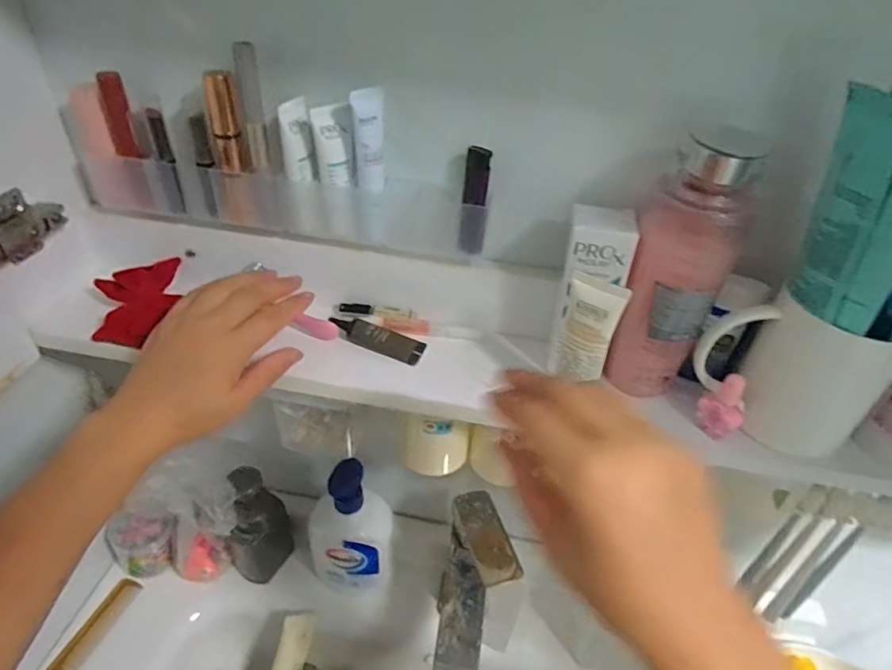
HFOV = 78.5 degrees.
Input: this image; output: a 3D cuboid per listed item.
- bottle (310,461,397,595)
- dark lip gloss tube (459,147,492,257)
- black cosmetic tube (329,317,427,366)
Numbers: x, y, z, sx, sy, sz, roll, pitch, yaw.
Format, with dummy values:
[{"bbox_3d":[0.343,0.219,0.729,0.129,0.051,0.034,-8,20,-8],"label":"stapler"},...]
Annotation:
[{"bbox_3d":[-0.102,0.206,0.581,0.087,0.179,0.050,2,38,-4],"label":"bottle"},{"bbox_3d":[0.021,-0.092,0.401,0.018,0.092,0.012,7,37,2],"label":"dark lip gloss tube"},{"bbox_3d":[-0.055,0.002,0.428,0.076,0.015,0.020,21,38,-1],"label":"black cosmetic tube"}]

